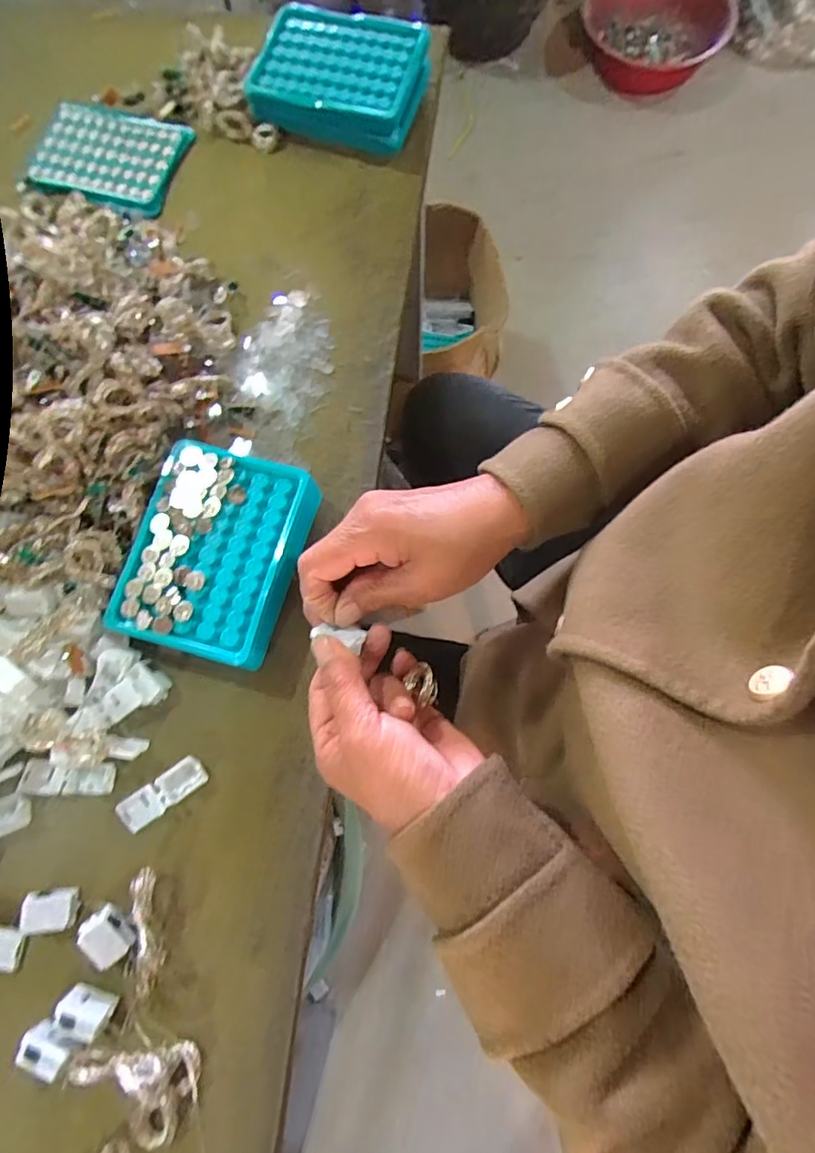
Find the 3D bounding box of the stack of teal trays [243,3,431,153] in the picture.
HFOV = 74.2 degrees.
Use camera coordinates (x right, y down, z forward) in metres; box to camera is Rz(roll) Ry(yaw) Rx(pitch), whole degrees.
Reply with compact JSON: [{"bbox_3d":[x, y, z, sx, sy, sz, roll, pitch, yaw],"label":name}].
[{"bbox_3d":[-0.058,-0.415,0.449,0.130,0.041,0.099,17,77,4],"label":"stack of teal trays"}]

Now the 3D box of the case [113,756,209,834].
[{"bbox_3d":[-0.150,0.133,0.329,0.053,0.008,0.020,-36,79,-8],"label":"case"}]

